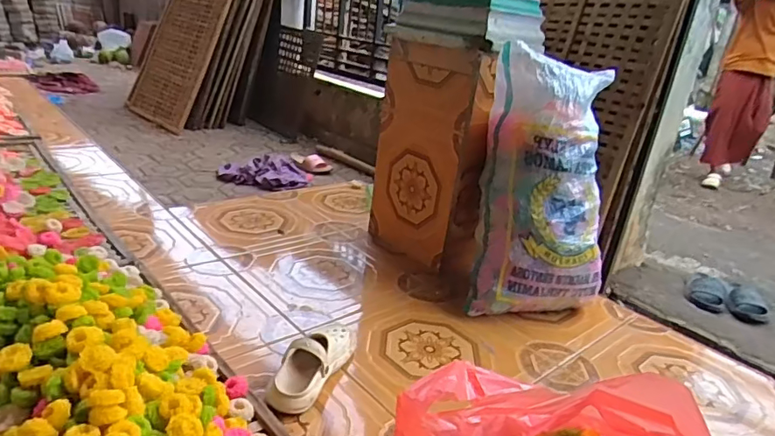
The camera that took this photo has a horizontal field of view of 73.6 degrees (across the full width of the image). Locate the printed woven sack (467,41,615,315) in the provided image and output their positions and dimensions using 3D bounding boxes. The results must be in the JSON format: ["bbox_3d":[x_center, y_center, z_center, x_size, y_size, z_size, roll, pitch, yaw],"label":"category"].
[{"bbox_3d":[0.396,-0.075,1.296,0.316,0.636,0.200,7,1,0],"label":"printed woven sack"}]

